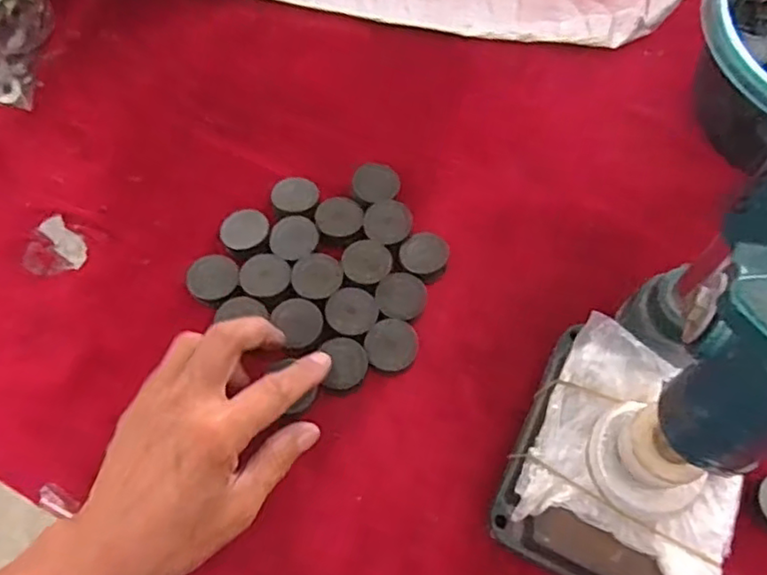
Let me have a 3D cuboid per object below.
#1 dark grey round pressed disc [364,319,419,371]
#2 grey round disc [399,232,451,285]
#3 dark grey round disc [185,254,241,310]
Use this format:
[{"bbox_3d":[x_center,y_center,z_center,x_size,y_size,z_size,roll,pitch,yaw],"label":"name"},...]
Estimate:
[{"bbox_3d":[0.005,0.037,0.394,0.032,0.009,0.032,27,76,-1],"label":"dark grey round pressed disc"},{"bbox_3d":[0.027,-0.020,0.424,0.031,0.016,0.031,0,64,-1],"label":"grey round disc"},{"bbox_3d":[-0.112,-0.004,0.412,0.035,0.013,0.036,0,64,-1],"label":"dark grey round disc"}]

